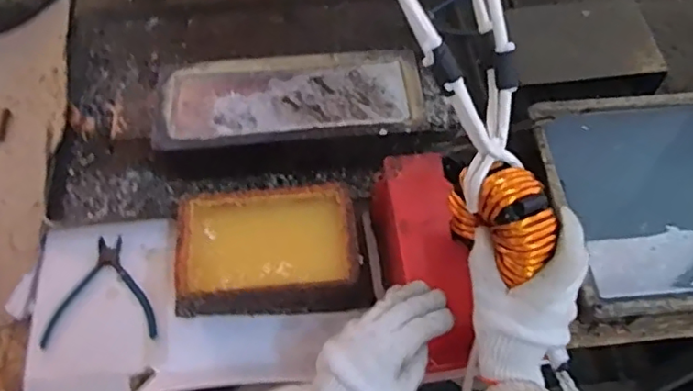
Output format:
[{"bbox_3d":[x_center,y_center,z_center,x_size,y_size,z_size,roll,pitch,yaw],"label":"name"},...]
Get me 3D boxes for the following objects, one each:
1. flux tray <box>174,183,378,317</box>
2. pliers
[{"bbox_3d":[-0.092,0.066,0.693,0.213,0.068,0.137,-5,57,-3],"label":"flux tray"},{"bbox_3d":[-0.291,0.113,0.701,0.130,0.014,0.128,-4,57,-3],"label":"pliers"}]

